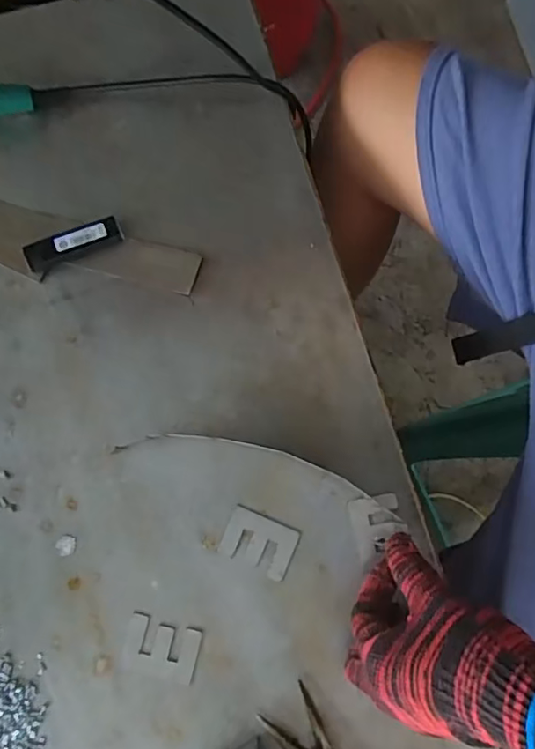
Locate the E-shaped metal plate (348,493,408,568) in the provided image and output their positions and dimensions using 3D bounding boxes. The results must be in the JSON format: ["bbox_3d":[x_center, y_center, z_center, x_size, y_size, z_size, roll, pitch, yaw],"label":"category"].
[{"bbox_3d":[0.085,0.115,0.421,0.038,0.006,0.047,-12,78,-3],"label":"E-shaped metal plate"}]

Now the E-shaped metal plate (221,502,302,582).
[{"bbox_3d":[-0.005,0.126,0.418,0.053,0.004,0.039,22,79,4],"label":"E-shaped metal plate"}]

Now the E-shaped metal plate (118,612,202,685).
[{"bbox_3d":[-0.077,0.197,0.401,0.054,0.004,0.036,16,78,3],"label":"E-shaped metal plate"}]

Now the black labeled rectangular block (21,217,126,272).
[{"bbox_3d":[-0.161,-0.109,0.461,0.080,0.013,0.022,-23,79,-5],"label":"black labeled rectangular block"}]

